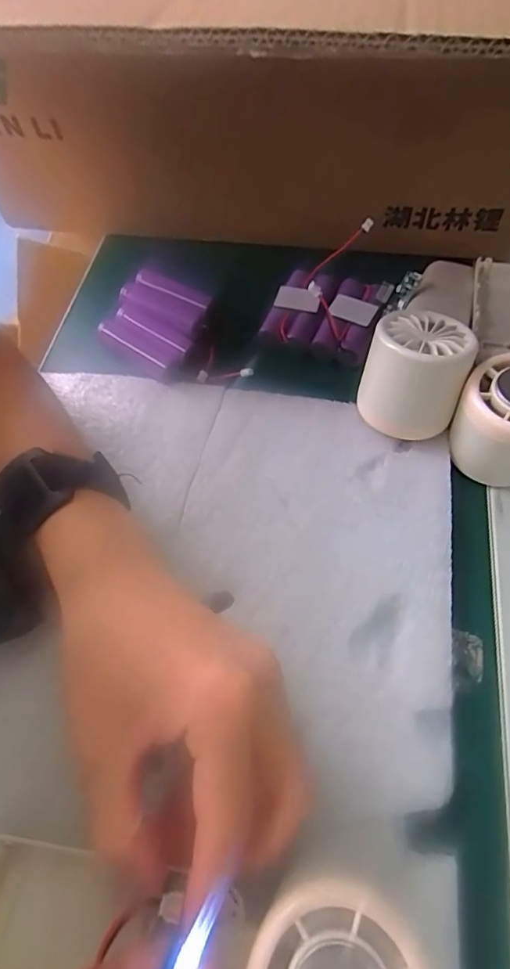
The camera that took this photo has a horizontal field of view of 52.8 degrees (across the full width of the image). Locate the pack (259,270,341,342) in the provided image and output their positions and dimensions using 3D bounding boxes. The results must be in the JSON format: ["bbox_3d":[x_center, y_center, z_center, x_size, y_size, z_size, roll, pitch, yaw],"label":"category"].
[{"bbox_3d":[0.032,-0.124,0.355,0.037,0.018,0.060,19,63,16],"label":"pack"}]

